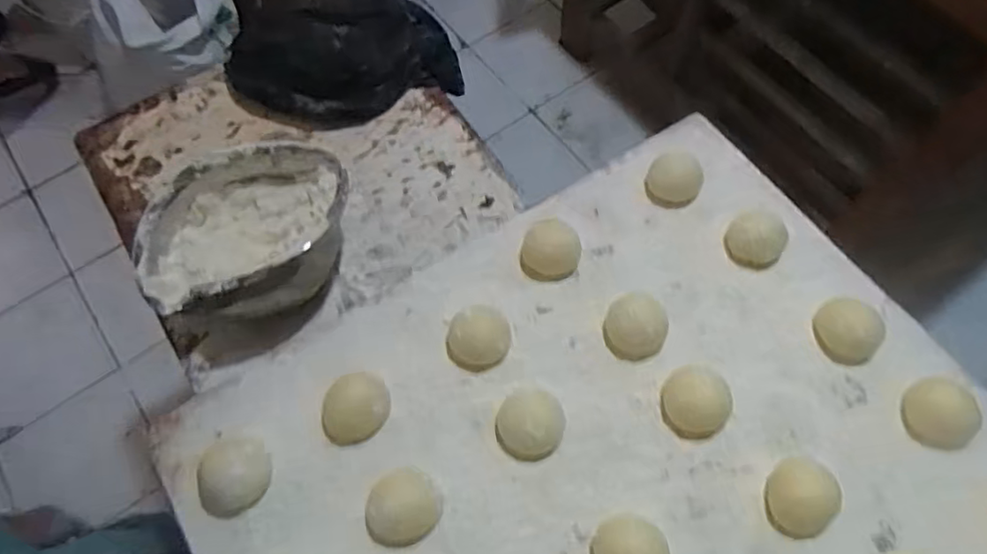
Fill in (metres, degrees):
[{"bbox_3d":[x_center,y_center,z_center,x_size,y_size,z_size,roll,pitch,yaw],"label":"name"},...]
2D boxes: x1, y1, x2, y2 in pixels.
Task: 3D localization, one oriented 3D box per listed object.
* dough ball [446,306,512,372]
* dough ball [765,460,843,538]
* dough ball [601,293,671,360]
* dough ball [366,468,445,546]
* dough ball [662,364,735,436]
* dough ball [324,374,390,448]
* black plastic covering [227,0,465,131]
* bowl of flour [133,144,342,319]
[{"bbox_3d":[-0.014,0.050,0.509,0.049,0.032,0.047,-1,66,1],"label":"dough ball"},{"bbox_3d":[0.224,0.162,0.458,0.044,0.033,0.050,12,66,7],"label":"dough ball"},{"bbox_3d":[0.116,0.042,0.511,0.049,0.034,0.045,-1,66,1],"label":"dough ball"},{"bbox_3d":[-0.065,0.168,0.456,0.055,0.024,0.047,-32,68,-12],"label":"dough ball"},{"bbox_3d":[0.157,0.095,0.489,0.046,0.027,0.051,-9,66,-2],"label":"dough ball"},{"bbox_3d":[-0.107,0.102,0.488,0.054,0.026,0.046,-23,67,-9],"label":"dough ball"},{"bbox_3d":[-0.181,-0.261,0.738,0.268,0.063,0.157,-14,66,-4],"label":"black plastic covering"},{"bbox_3d":[-0.238,-0.041,0.632,0.196,0.098,0.156,-9,66,-2],"label":"bowl of flour"}]

